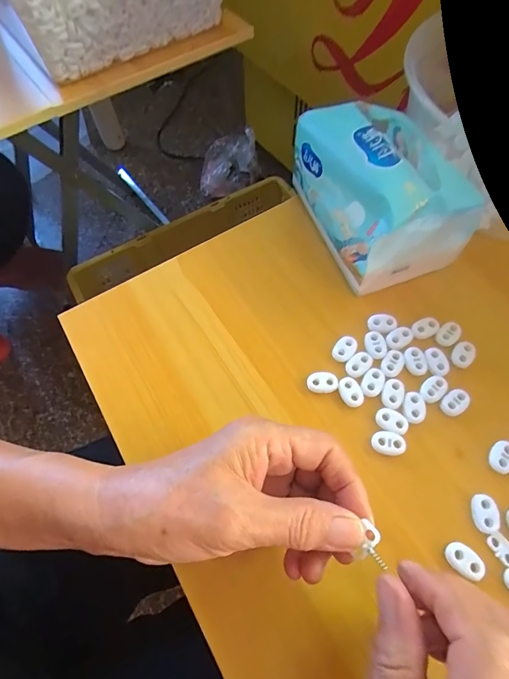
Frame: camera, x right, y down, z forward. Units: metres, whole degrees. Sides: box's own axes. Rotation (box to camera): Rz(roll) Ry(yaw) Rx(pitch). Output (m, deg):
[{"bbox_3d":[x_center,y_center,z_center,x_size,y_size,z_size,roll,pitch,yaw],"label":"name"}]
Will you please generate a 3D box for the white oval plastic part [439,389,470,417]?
[{"bbox_3d":[0.145,0.045,0.268,0.015,0.006,0.021,40,71,19],"label":"white oval plastic part"}]

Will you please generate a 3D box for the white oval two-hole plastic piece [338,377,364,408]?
[{"bbox_3d":[0.071,0.038,0.273,0.016,0.004,0.022,-24,66,-10],"label":"white oval two-hole plastic piece"}]

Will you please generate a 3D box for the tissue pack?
[{"bbox_3d":[0.101,-0.126,0.302,0.100,0.091,0.142,-22,65,-9],"label":"tissue pack"}]

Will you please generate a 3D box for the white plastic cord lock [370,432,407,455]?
[{"bbox_3d":[0.093,0.072,0.259,0.023,0.006,0.015,6,64,5],"label":"white plastic cord lock"}]

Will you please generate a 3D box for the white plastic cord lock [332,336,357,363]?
[{"bbox_3d":[0.070,0.006,0.287,0.014,0.004,0.023,34,70,17],"label":"white plastic cord lock"}]

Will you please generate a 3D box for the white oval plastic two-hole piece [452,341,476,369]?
[{"bbox_3d":[0.160,0.012,0.284,0.015,0.005,0.021,29,68,15],"label":"white oval plastic two-hole piece"}]

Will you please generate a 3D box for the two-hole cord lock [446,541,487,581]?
[{"bbox_3d":[0.128,0.134,0.226,0.022,0.005,0.017,39,71,18],"label":"two-hole cord lock"}]

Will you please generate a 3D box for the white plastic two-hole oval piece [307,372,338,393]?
[{"bbox_3d":[0.051,0.032,0.279,0.022,0.005,0.015,-3,64,0],"label":"white plastic two-hole oval piece"}]

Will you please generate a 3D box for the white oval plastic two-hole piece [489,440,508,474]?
[{"bbox_3d":[0.168,0.079,0.251,0.015,0.006,0.021,33,69,16],"label":"white oval plastic two-hole piece"}]

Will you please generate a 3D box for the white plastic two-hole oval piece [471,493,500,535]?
[{"bbox_3d":[0.147,0.111,0.237,0.014,0.005,0.023,4,64,4],"label":"white plastic two-hole oval piece"}]

